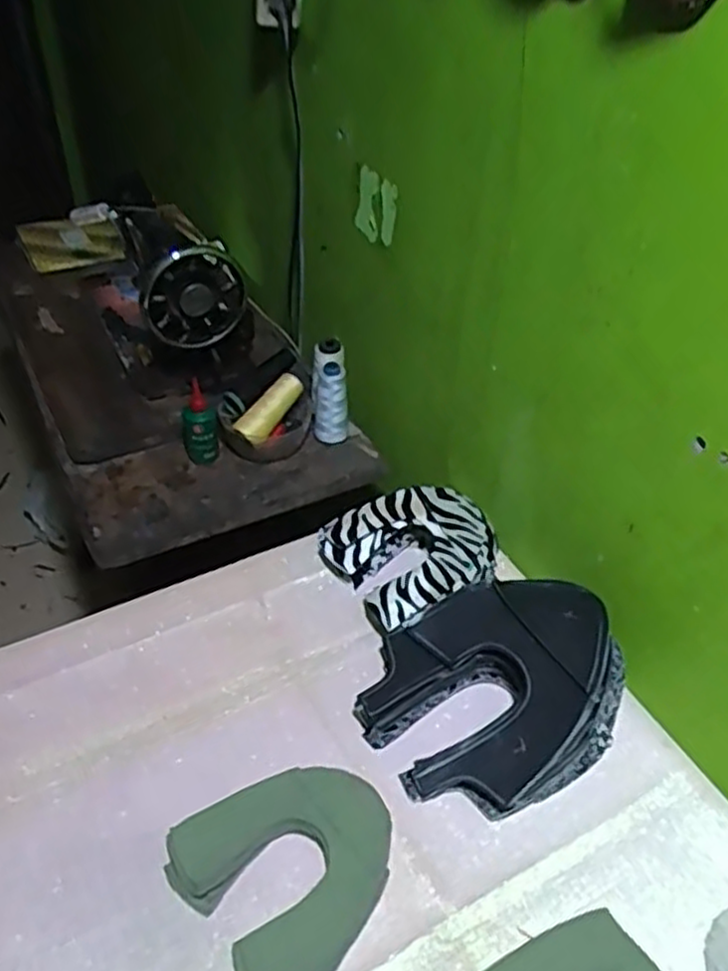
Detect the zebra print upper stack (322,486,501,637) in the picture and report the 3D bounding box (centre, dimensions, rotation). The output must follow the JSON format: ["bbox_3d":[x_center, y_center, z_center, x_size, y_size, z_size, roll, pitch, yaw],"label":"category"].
[{"bbox_3d":[0.063,0.070,0.840,0.185,0.070,0.161,-21,47,-23],"label":"zebra print upper stack"}]

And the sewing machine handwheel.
[{"bbox_3d":[-0.218,-0.243,0.987,0.123,0.126,0.034,-17,46,-19],"label":"sewing machine handwheel"}]

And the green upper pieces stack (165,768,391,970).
[{"bbox_3d":[-0.056,0.305,0.616,0.160,0.023,0.160,-31,52,-31],"label":"green upper pieces stack"}]

